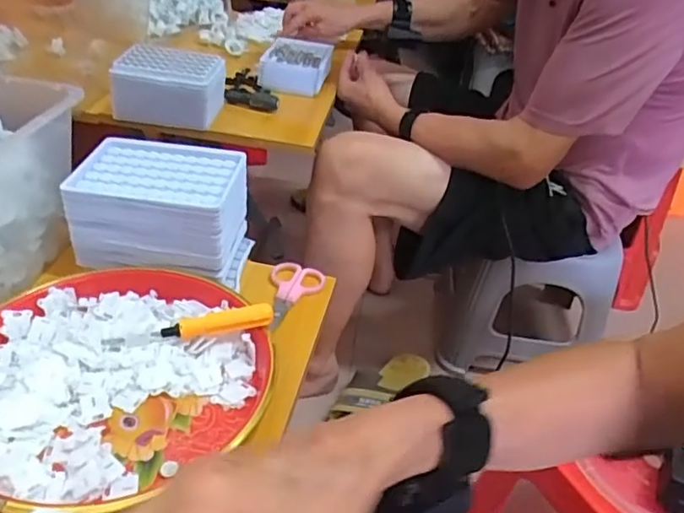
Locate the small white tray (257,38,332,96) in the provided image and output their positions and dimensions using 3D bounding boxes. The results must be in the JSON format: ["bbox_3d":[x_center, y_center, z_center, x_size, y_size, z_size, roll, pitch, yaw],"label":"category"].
[{"bbox_3d":[-0.075,-0.315,0.976,0.109,0.052,0.118,9,36,2],"label":"small white tray"}]

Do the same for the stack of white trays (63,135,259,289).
[{"bbox_3d":[-0.158,-0.037,0.532,0.138,0.092,0.096,6,36,-2],"label":"stack of white trays"}]

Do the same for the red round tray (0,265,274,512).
[{"bbox_3d":[-0.165,0.080,0.426,0.206,0.028,0.194,5,36,-4],"label":"red round tray"}]

